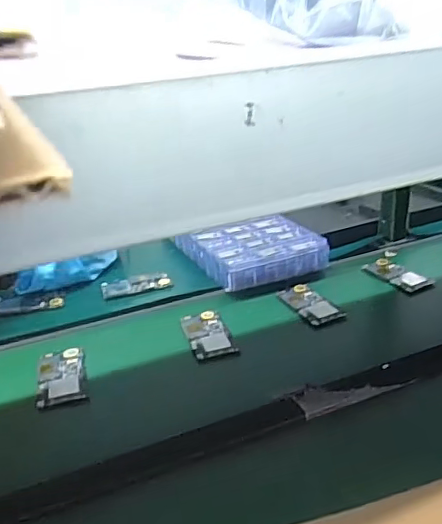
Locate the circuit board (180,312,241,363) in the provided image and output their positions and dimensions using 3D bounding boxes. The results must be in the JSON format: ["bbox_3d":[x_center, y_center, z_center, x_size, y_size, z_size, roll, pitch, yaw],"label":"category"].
[{"bbox_3d":[-0.021,0.113,0.875,0.065,0.006,0.127,-11,27,-14],"label":"circuit board"}]

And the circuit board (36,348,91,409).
[{"bbox_3d":[-0.228,0.160,0.795,0.067,0.005,0.126,-10,27,-12],"label":"circuit board"}]

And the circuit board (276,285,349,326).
[{"bbox_3d":[0.147,0.070,0.944,0.068,0.006,0.119,-18,29,-26],"label":"circuit board"}]

